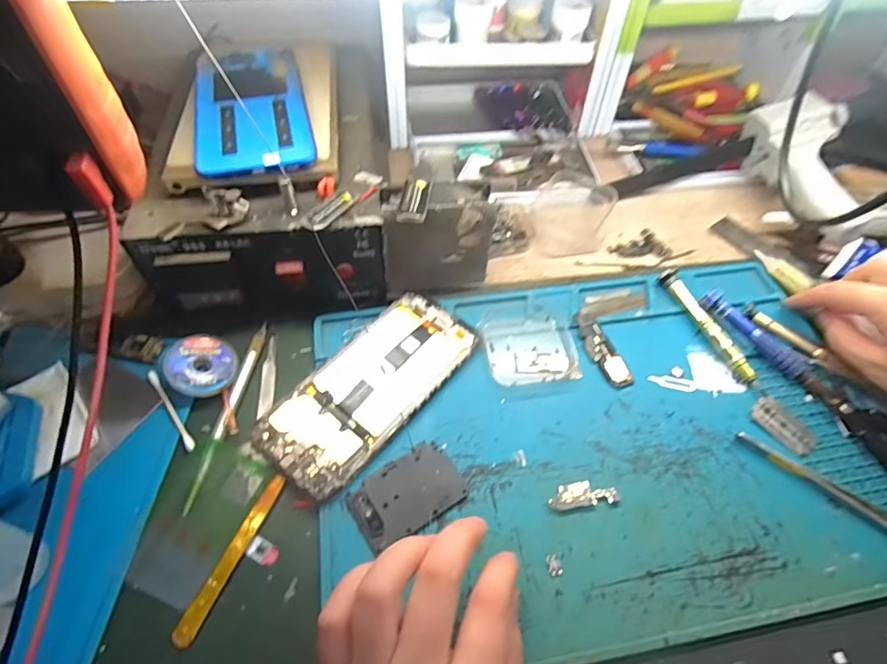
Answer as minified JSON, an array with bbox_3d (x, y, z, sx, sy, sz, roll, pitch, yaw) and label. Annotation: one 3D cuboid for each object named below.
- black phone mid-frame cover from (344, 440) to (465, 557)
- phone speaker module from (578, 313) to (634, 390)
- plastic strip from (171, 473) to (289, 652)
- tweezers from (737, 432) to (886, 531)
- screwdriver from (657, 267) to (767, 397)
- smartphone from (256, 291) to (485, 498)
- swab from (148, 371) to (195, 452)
[{"bbox_3d":[-0.022,0.099,0.301,0.067,0.004,0.042,-29,61,-19],"label":"black phone mid-frame cover"},{"bbox_3d":[0.119,0.013,0.367,0.020,0.004,0.065,-18,58,-14],"label":"phone speaker module"},{"bbox_3d":[-0.120,0.126,0.280,0.011,0.004,0.095,19,57,11],"label":"plastic strip"},{"bbox_3d":[0.250,0.105,0.305,0.132,0.007,0.014,32,61,19],"label":"tweezers"},{"bbox_3d":[0.206,-0.003,0.380,0.015,0.013,0.116,-16,57,-12],"label":"screwdriver"},{"bbox_3d":[-0.048,0.036,0.340,0.069,0.011,0.161,36,62,21],"label":"smartphone"},{"bbox_3d":[-0.183,0.051,0.329,0.005,0.004,0.072,-33,62,-21],"label":"swab"}]

